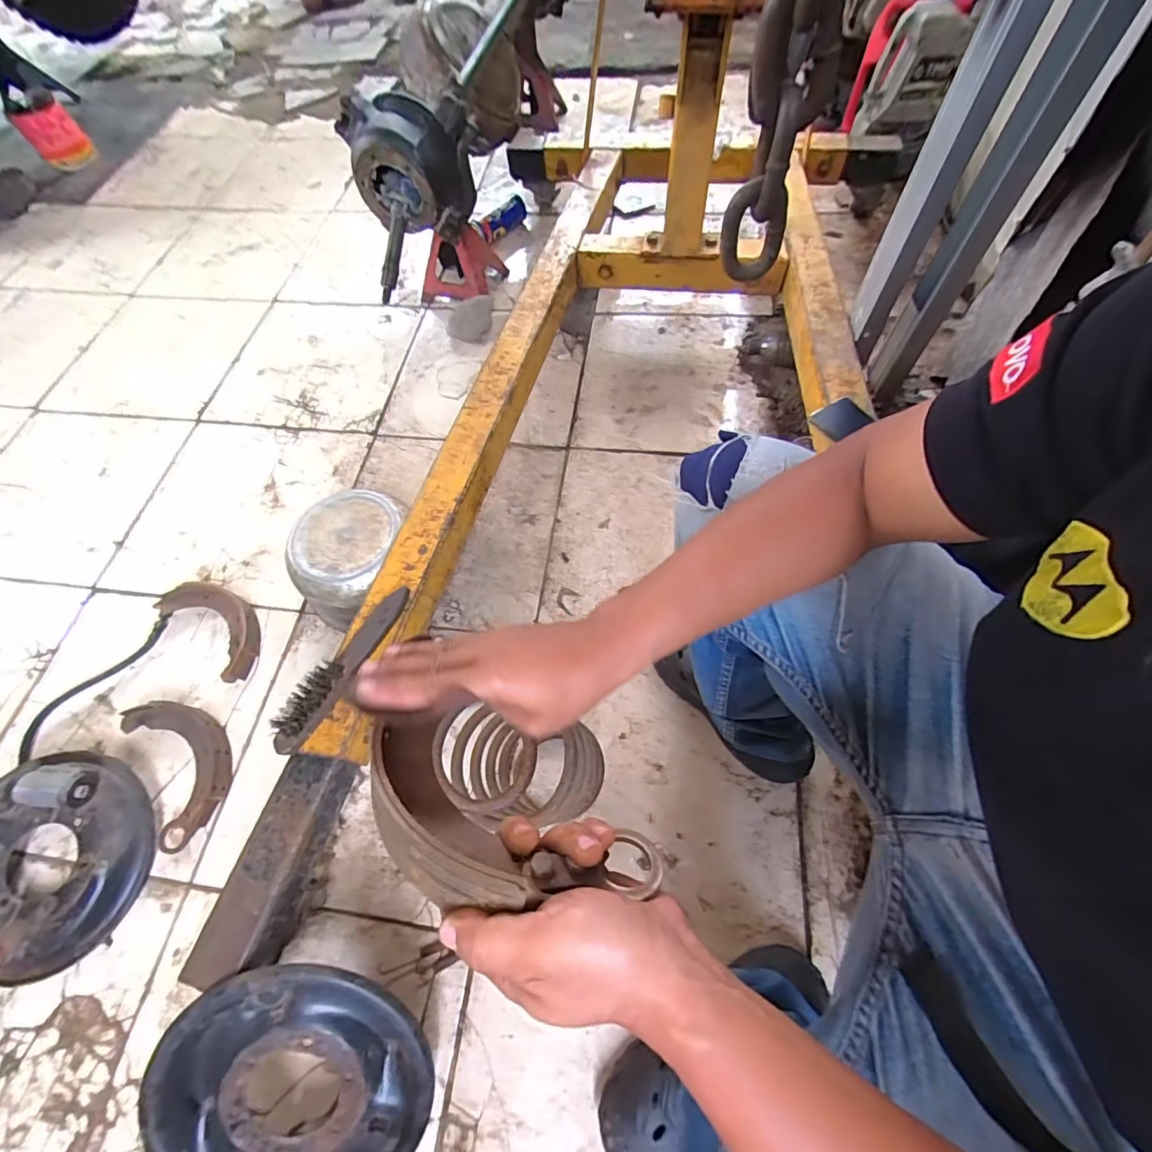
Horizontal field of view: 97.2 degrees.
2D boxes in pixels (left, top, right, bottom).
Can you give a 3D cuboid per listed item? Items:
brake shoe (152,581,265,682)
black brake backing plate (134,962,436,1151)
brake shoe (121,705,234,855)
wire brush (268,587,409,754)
[{"bbox_3d":[-0.600,0.077,0.853,0.221,0.034,0.098,35,70,18],"label":"brake shoe"},{"bbox_3d":[-0.286,0.518,0.513,0.271,0.027,0.265,0,93,-6],"label":"black brake backing plate"},{"bbox_3d":[-0.588,0.277,0.759,0.123,0.034,0.226,-32,67,-13],"label":"brake shoe"},{"bbox_3d":[-0.286,0.110,0.631,0.039,0.033,0.231,28,68,17],"label":"wire brush"}]

